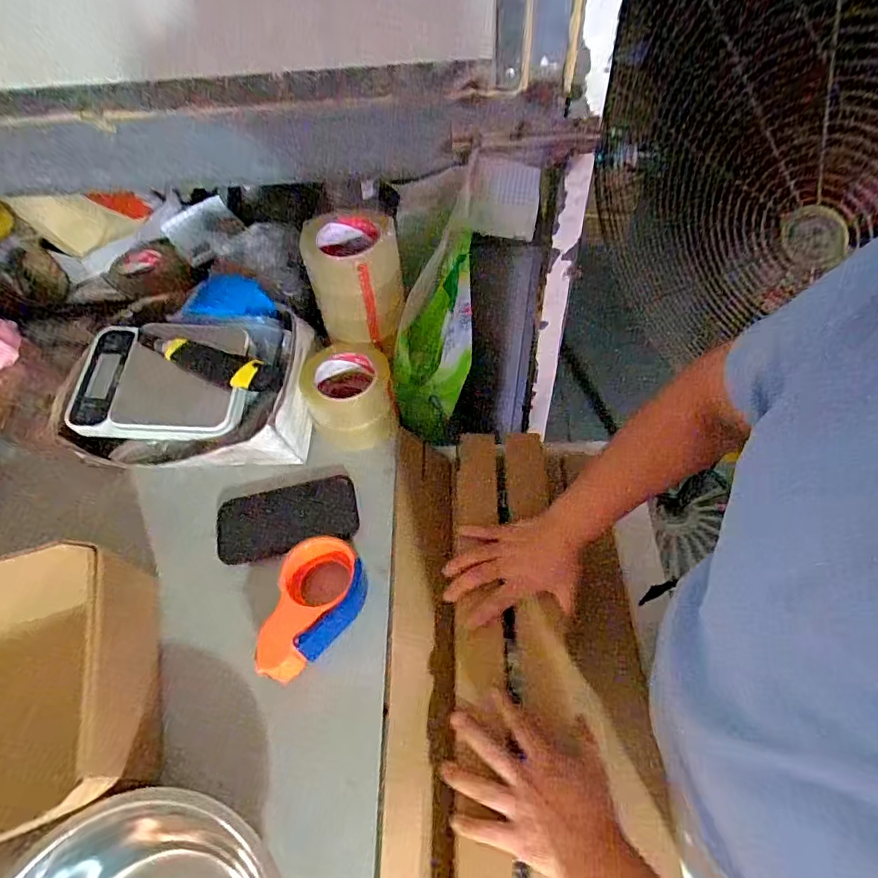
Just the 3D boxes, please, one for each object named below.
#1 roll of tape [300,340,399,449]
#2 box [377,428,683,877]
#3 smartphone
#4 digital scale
[{"bbox_3d":[-0.113,-0.056,0.657,0.109,0.070,0.119,-9,55,-2],"label":"roll of tape"},{"bbox_3d":[0.080,0.296,0.544,0.271,0.163,0.666,-3,62,2],"label":"box"},{"bbox_3d":[-0.182,0.096,0.615,0.163,0.008,0.078,-11,73,-8],"label":"smartphone"},{"bbox_3d":[-0.342,-0.076,0.624,0.223,0.028,0.152,2,71,6],"label":"digital scale"}]

